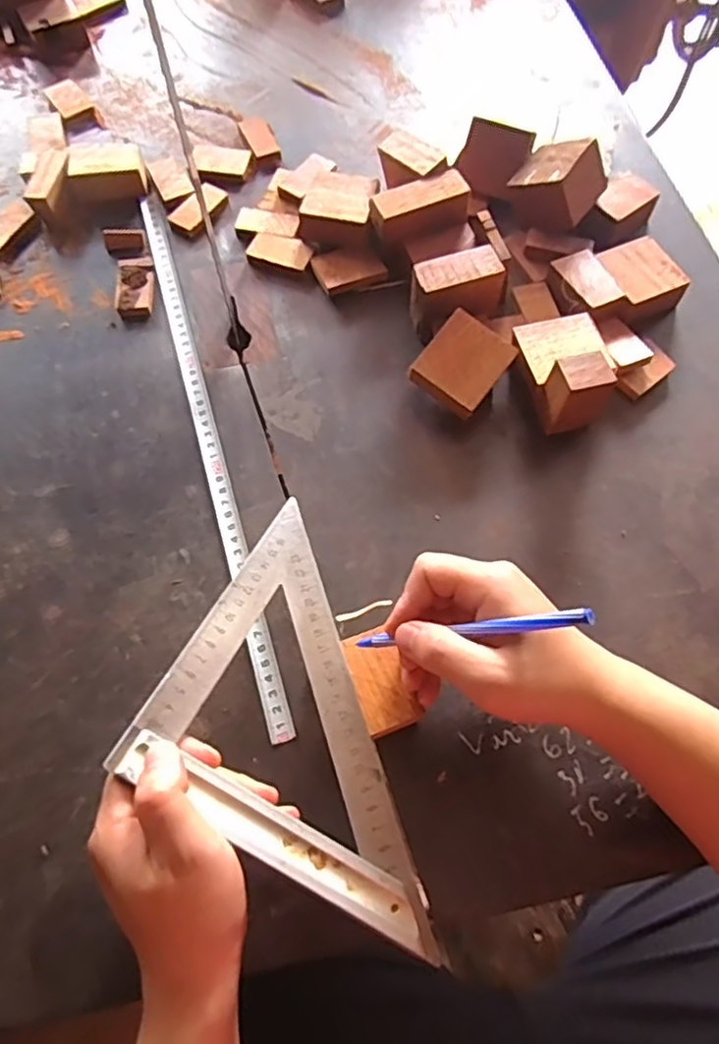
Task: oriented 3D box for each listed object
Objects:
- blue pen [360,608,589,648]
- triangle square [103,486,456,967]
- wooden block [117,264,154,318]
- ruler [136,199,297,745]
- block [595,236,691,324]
[{"bbox_3d":[0.053,0.057,0.331,0.137,0.005,0.008,-16,57,37],"label":"blue pen"},{"bbox_3d":[-0.059,0.109,0.341,0.130,0.012,0.248,-7,62,-26],"label":"triangle square"},{"bbox_3d":[-0.186,-0.192,0.531,0.028,0.009,0.053,-5,64,-2],"label":"wooden block"},{"bbox_3d":[-0.118,-0.076,0.481,0.016,0.004,0.476,-16,66,-9],"label":"ruler"},{"bbox_3d":[0.223,-0.192,0.515,0.054,0.030,0.065,-25,66,-11],"label":"block"}]

